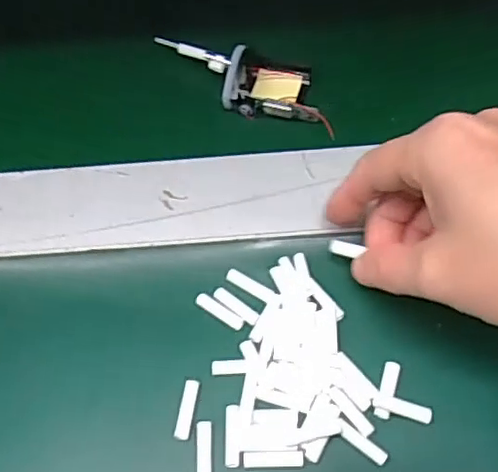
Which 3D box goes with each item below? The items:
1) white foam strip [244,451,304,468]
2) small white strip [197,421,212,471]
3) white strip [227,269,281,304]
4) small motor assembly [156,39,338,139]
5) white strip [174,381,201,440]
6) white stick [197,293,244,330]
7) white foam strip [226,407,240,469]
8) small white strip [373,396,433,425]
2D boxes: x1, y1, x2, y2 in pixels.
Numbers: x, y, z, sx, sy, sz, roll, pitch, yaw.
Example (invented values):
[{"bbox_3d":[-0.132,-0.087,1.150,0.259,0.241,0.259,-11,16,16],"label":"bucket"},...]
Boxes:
[{"bbox_3d":[0.009,0.086,0.233,0.023,0.004,0.006,-2,60,2],"label":"white foam strip"},{"bbox_3d":[-0.017,0.083,0.235,0.006,0.004,0.023,-2,60,2],"label":"small white strip"},{"bbox_3d":[0.002,0.021,0.267,0.026,0.004,0.005,26,65,17],"label":"white strip"},{"bbox_3d":[-0.001,-0.088,0.335,0.098,0.022,0.043,12,61,10],"label":"small motor assembly"},{"bbox_3d":[-0.025,0.069,0.244,0.006,0.004,0.023,7,61,7],"label":"white strip"},{"bbox_3d":[-0.013,0.032,0.263,0.024,0.004,0.006,31,66,19],"label":"white stick"},{"bbox_3d":[-0.006,0.078,0.238,0.005,0.004,0.023,-2,60,2],"label":"white foam strip"},{"bbox_3d":[0.060,0.067,0.238,0.022,0.004,0.006,14,62,11],"label":"small white strip"}]

